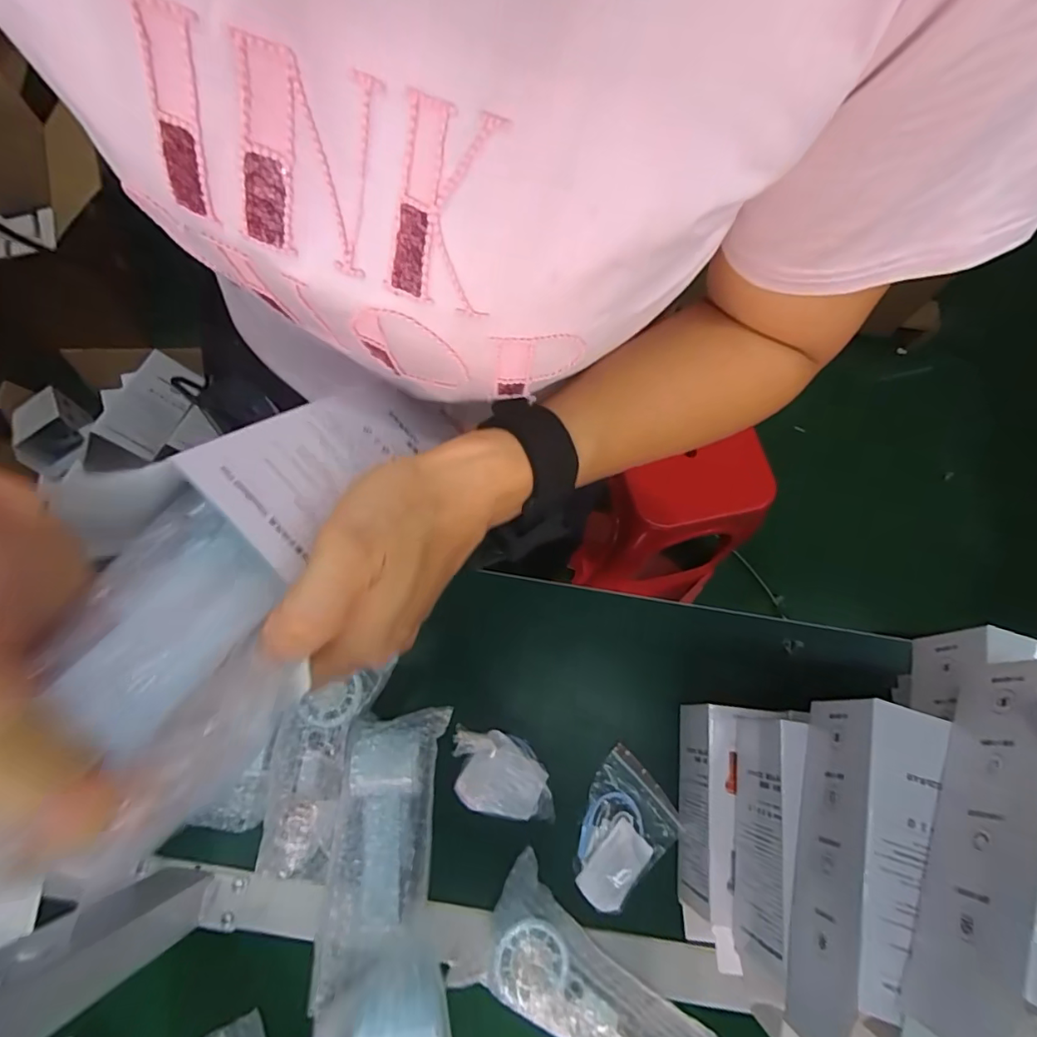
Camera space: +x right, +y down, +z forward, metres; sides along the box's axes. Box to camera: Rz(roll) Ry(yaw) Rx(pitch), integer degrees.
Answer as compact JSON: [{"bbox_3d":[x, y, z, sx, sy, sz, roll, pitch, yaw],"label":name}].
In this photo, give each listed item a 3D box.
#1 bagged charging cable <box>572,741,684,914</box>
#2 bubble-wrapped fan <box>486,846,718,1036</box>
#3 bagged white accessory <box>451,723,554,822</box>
[{"bbox_3d":[0.088,0.282,0.485,0.109,0.020,0.086,-40,77,-14],"label":"bagged charging cable"},{"bbox_3d":[0.057,0.363,0.396,0.190,0.070,0.076,40,74,10],"label":"bubble-wrapped fan"},{"bbox_3d":[-0.014,0.233,0.484,0.096,0.022,0.066,10,71,1],"label":"bagged white accessory"}]

